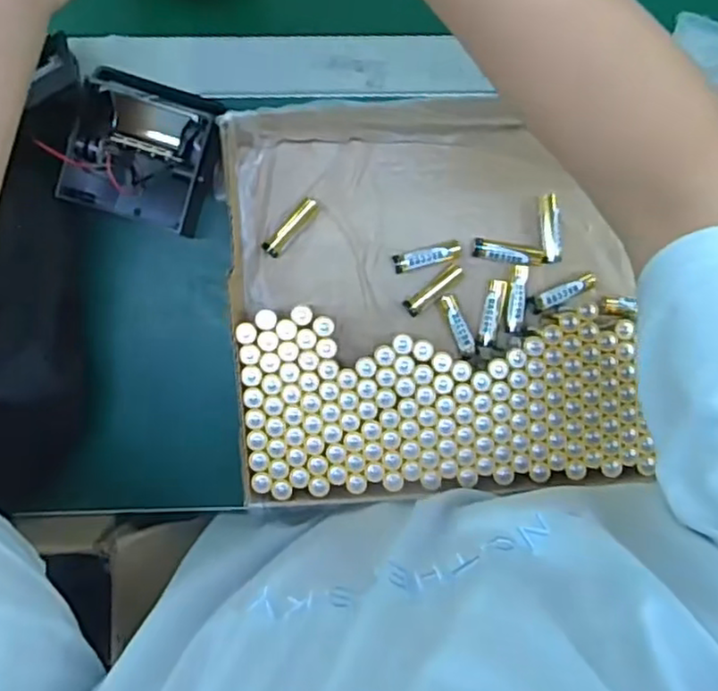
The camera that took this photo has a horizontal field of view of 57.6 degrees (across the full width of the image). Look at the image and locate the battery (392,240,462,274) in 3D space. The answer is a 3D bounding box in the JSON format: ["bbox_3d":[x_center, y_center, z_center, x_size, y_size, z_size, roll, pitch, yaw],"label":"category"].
[{"bbox_3d":[0.049,-0.063,0.464,0.048,0.012,0.012,-14,94,-1],"label":"battery"}]

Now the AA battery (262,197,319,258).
[{"bbox_3d":[-0.047,-0.082,0.455,0.014,0.016,0.049,44,103,-4],"label":"AA battery"}]

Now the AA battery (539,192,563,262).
[{"bbox_3d":[0.136,-0.083,0.464,0.013,0.014,0.047,-4,94,-2],"label":"AA battery"}]

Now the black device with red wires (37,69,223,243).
[{"bbox_3d":[-0.145,-0.131,0.441,0.092,0.038,0.093,16,93,-3],"label":"black device with red wires"}]

